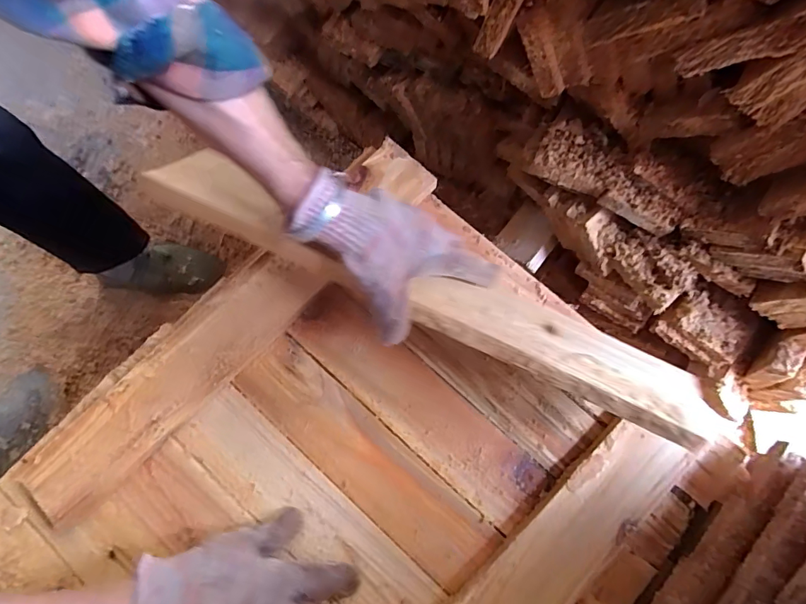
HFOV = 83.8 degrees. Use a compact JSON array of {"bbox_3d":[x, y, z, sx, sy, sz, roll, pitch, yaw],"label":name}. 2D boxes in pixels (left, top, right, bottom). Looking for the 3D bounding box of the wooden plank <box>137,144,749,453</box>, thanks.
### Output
[{"bbox_3d":[0.026,-0.010,0.378,0.516,0.014,0.074,25,49,4],"label":"wooden plank"}]

